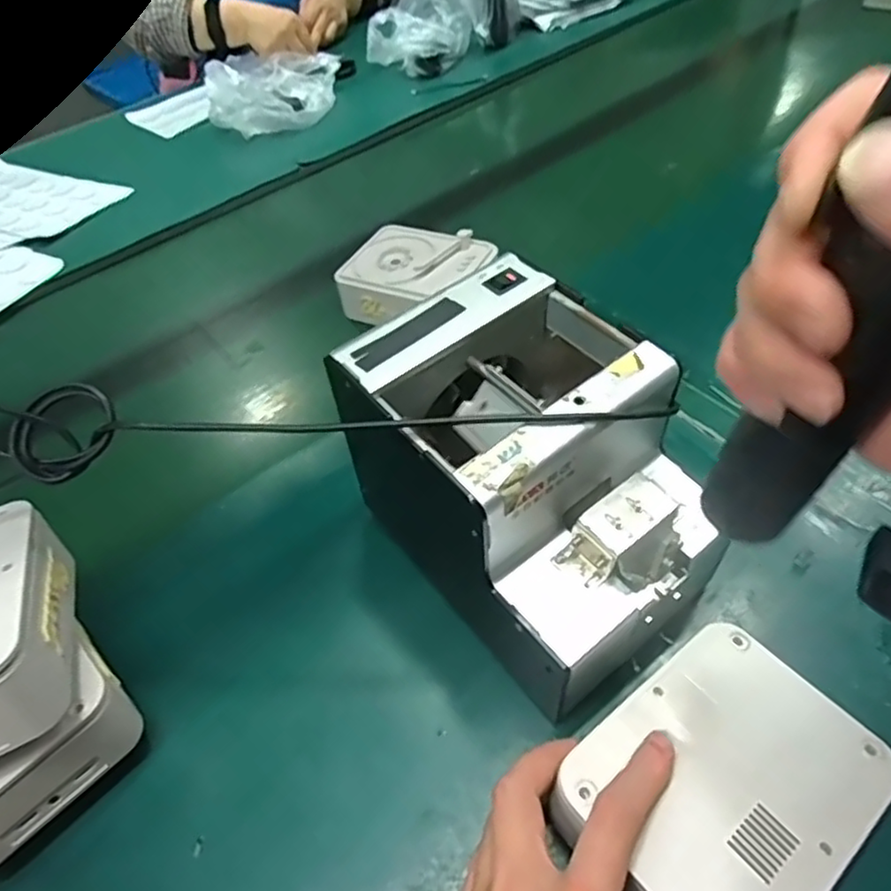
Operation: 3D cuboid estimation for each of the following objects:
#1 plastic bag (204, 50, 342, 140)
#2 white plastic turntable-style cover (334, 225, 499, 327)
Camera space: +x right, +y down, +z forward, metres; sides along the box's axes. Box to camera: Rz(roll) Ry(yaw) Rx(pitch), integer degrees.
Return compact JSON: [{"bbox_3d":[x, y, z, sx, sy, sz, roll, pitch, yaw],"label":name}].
[{"bbox_3d":[-0.239,-0.513,0.929,0.159,0.082,0.202,-4,48,5],"label":"plastic bag"},{"bbox_3d":[-0.028,-0.153,0.595,0.113,0.046,0.096,20,55,24],"label":"white plastic turntable-style cover"}]

